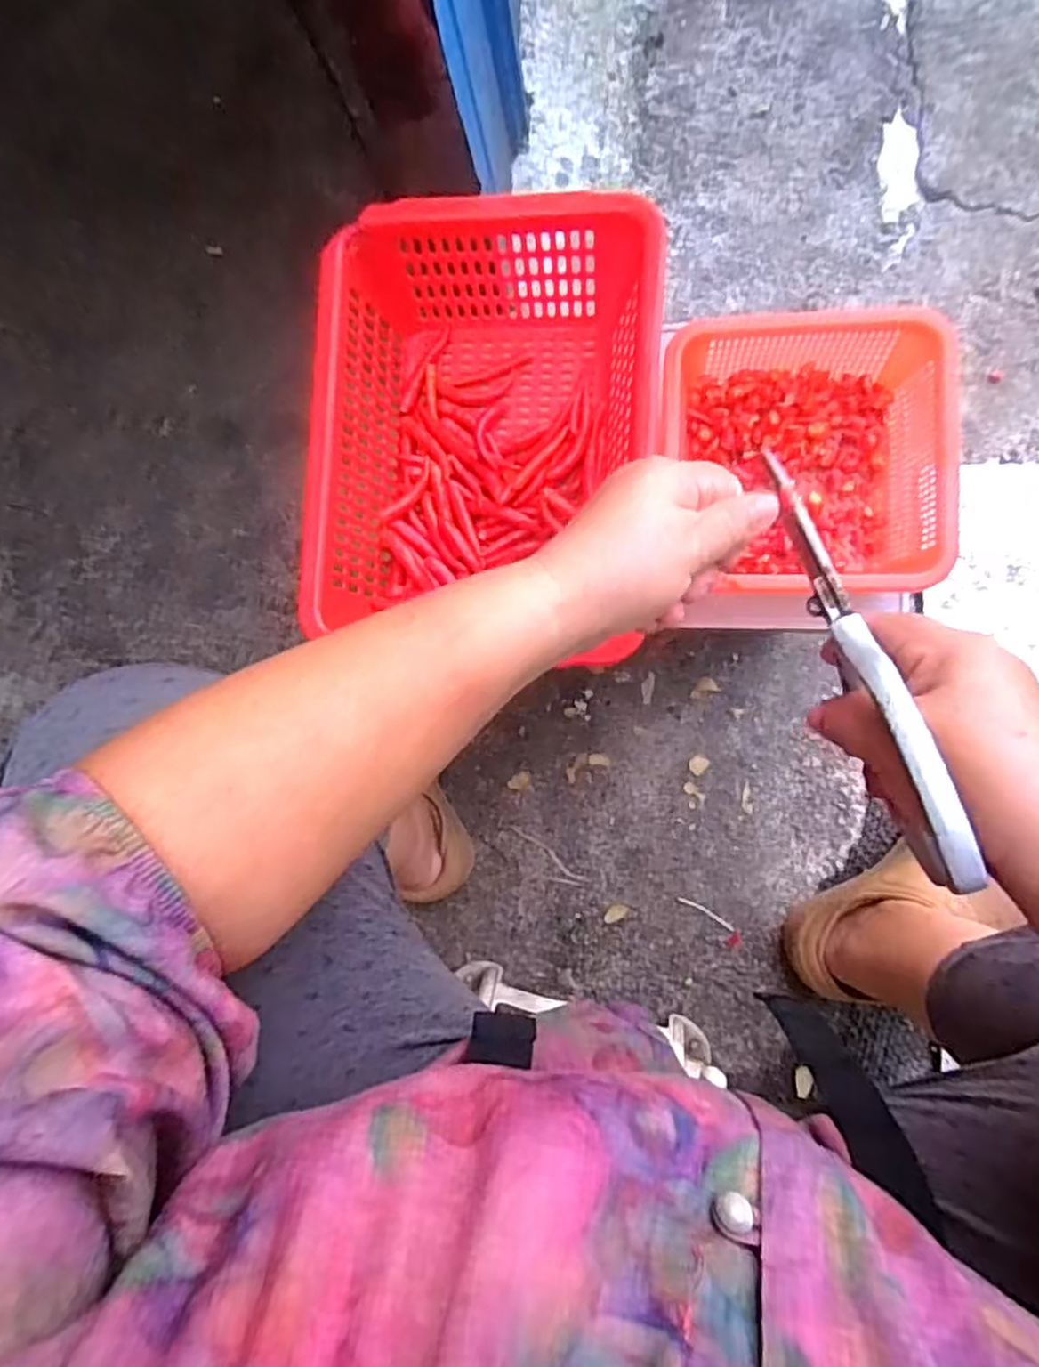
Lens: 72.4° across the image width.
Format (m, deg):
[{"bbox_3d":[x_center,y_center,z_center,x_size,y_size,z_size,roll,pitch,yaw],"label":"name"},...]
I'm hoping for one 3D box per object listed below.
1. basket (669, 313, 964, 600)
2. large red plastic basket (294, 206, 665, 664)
[{"bbox_3d":[0.181,-0.146,0.465,0.173,0.061,0.175,-2,89,8],"label":"basket"},{"bbox_3d":[-0.016,-0.176,0.485,0.221,0.098,0.303,2,90,8],"label":"large red plastic basket"}]

